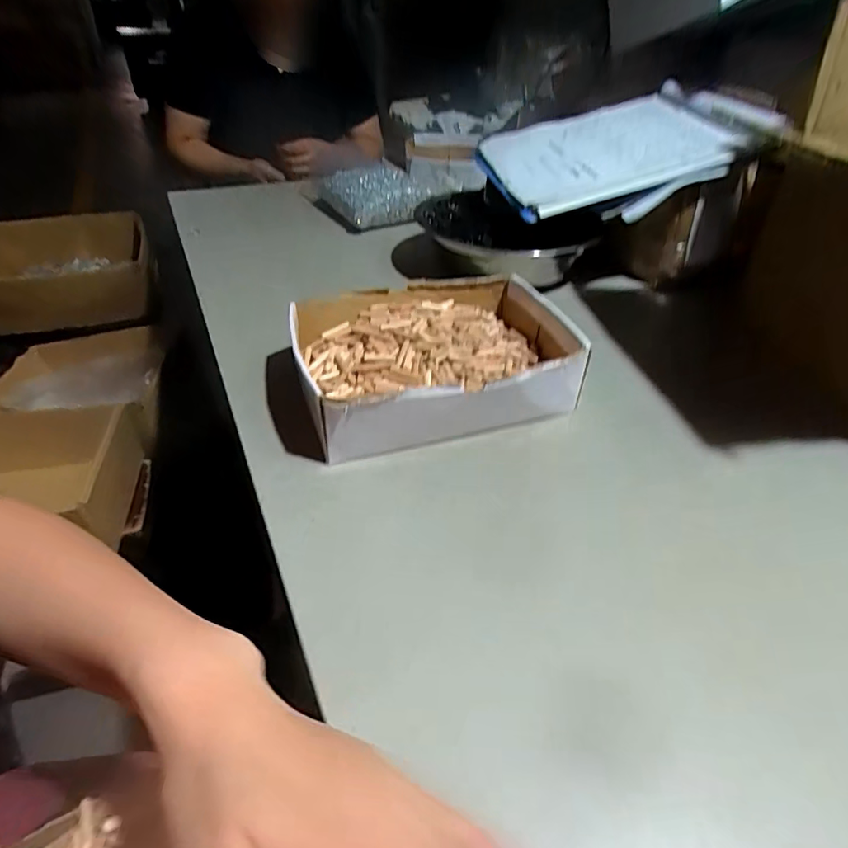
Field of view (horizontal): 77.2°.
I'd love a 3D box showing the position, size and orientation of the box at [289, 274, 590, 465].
[{"bbox_3d":[0.009,-0.063,0.501,0.246,0.066,0.196,-10,40,-14],"label":"box"}]

